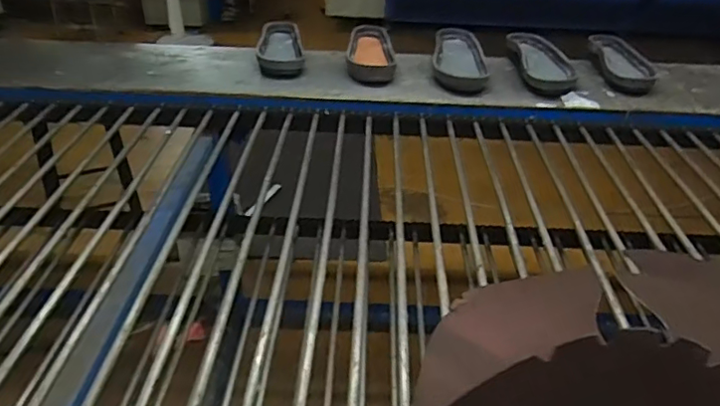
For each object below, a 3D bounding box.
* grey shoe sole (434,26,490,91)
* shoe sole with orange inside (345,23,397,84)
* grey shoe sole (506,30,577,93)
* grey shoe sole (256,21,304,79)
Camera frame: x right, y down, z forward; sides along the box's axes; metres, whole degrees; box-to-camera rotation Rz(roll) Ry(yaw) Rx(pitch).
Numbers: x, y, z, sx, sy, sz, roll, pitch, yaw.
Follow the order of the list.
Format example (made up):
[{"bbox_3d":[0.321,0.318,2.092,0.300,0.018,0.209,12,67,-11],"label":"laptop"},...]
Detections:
[{"bbox_3d":[0.239,-0.349,1.408,0.126,0.065,0.278,4,32,3],"label":"grey shoe sole"},{"bbox_3d":[0.021,-0.368,1.412,0.115,0.063,0.210,-2,33,-7],"label":"shoe sole with orange inside"},{"bbox_3d":[0.435,-0.341,1.407,0.124,0.063,0.272,0,32,-3],"label":"grey shoe sole"},{"bbox_3d":[-0.200,-0.384,1.427,0.111,0.051,0.236,-4,33,-10],"label":"grey shoe sole"}]

